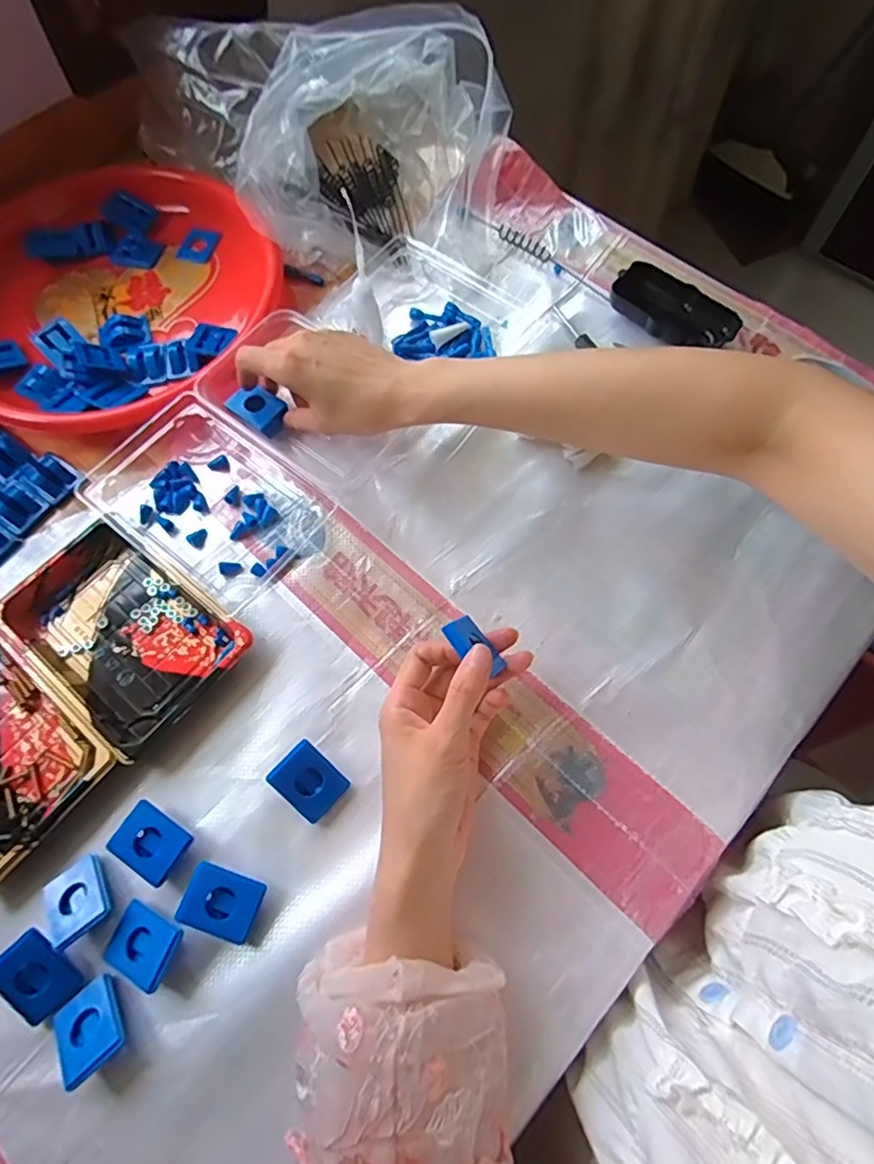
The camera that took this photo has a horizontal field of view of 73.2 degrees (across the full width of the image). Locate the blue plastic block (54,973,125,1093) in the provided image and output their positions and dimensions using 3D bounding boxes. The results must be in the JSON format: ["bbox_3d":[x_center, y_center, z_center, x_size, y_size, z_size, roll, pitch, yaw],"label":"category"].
[{"bbox_3d":[-0.192,0.248,0.325,0.032,0.007,0.045,-32,42,-20],"label":"blue plastic block"}]

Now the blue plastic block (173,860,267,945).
[{"bbox_3d":[-0.128,0.192,0.353,0.042,0.019,0.034,19,70,9],"label":"blue plastic block"}]

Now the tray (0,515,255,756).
[{"bbox_3d":[-0.220,0.034,0.414,0.157,0.025,0.106,37,73,15],"label":"tray"}]

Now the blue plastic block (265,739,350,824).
[{"bbox_3d":[-0.082,0.128,0.378,0.040,0.021,0.035,41,74,16],"label":"blue plastic block"}]

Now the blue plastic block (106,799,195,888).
[{"bbox_3d":[-0.177,0.163,0.367,0.043,0.016,0.034,32,72,13],"label":"blue plastic block"}]

